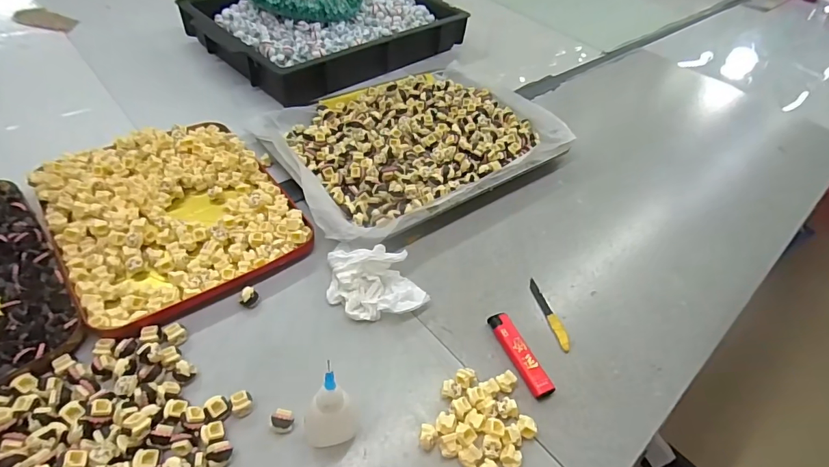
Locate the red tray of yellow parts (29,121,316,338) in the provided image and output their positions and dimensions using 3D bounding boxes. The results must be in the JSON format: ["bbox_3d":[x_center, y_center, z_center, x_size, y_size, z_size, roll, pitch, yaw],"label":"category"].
[{"bbox_3d":[-0.238,-0.030,0.436,0.197,0.025,0.243,-25,55,-28],"label":"red tray of yellow parts"}]

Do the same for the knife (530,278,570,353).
[{"bbox_3d":[0.129,0.075,0.420,0.013,0.004,0.080,-6,48,-13],"label":"knife"}]

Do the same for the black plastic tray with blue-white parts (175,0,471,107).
[{"bbox_3d":[-0.132,-0.347,0.735,0.273,0.064,0.398,37,52,24],"label":"black plastic tray with blue-white parts"}]

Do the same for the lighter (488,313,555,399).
[{"bbox_3d":[0.092,0.103,0.381,0.020,0.011,0.077,-15,50,-21],"label":"lighter"}]

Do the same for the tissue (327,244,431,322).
[{"bbox_3d":[-0.035,0.044,0.403,0.093,0.035,0.067,4,46,-4],"label":"tissue"}]

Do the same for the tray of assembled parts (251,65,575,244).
[{"bbox_3d":[0.004,-0.123,0.565,0.360,0.037,0.258,-27,54,-28],"label":"tray of assembled parts"}]

